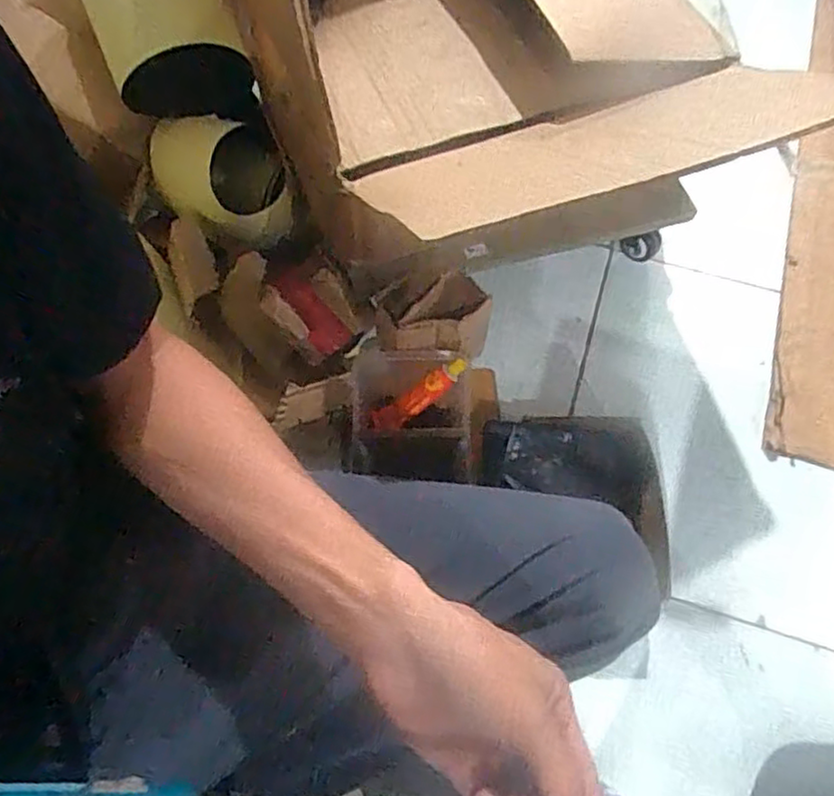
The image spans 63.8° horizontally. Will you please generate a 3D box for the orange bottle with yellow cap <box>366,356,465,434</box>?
[{"bbox_3d":[-0.001,0.000,0.672,0.123,0.022,0.026,-35,61,32],"label":"orange bottle with yellow cap"}]

